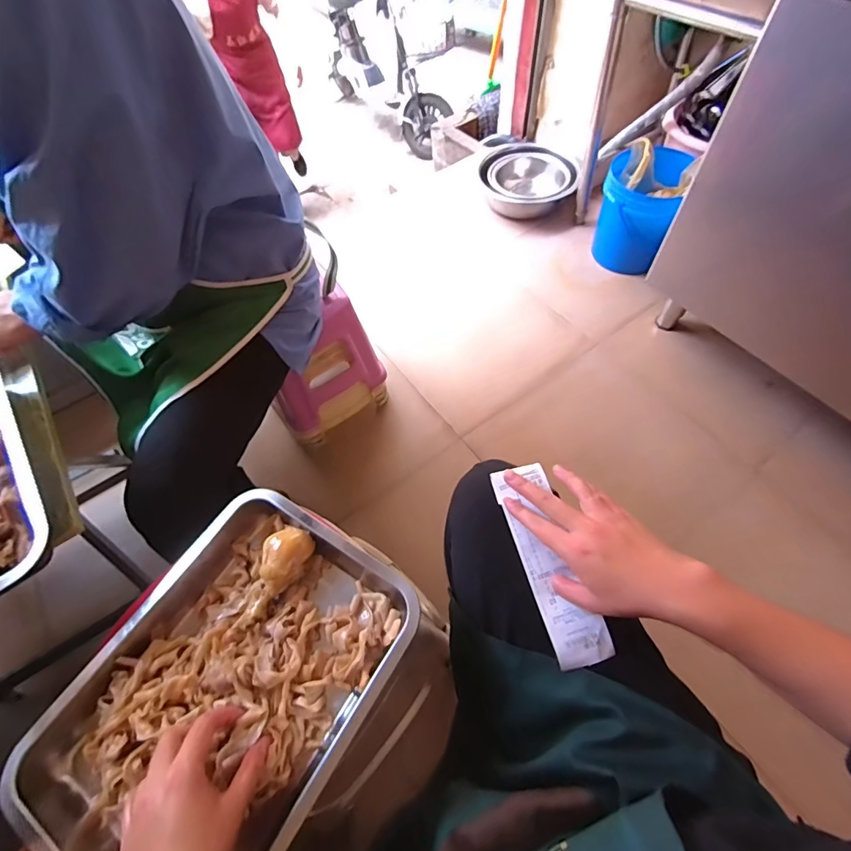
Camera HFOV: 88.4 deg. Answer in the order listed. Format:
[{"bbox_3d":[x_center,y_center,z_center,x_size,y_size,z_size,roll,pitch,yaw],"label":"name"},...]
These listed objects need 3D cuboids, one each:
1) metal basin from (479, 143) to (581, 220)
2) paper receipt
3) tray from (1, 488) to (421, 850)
[{"bbox_3d":[0.384,-0.918,1.653,0.338,0.124,0.338,-1,60,3],"label":"metal basin"},{"bbox_3d":[0.130,0.139,0.456,0.060,0.018,0.203,-17,70,-7],"label":"paper receipt"},{"bbox_3d":[-0.199,0.262,0.452,0.270,0.061,0.350,28,65,18],"label":"tray"}]

